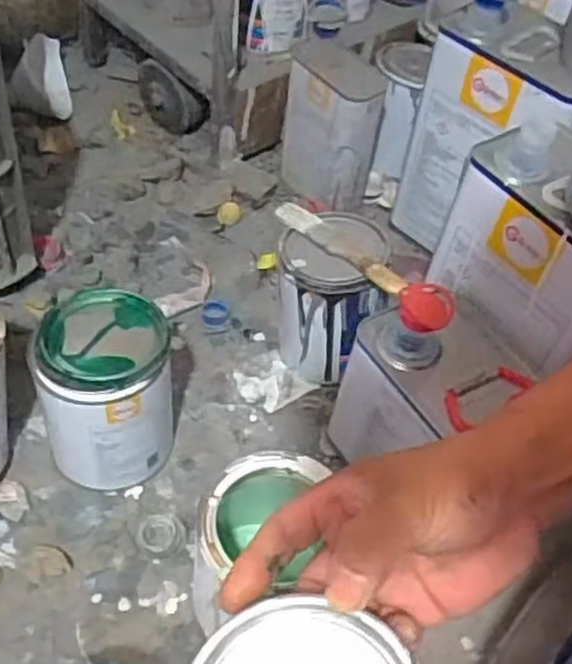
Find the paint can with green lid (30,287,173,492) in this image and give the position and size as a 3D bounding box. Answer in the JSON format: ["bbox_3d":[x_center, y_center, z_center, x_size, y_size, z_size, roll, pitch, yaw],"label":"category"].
[{"bbox_3d":[-0.146,0.050,0.629,0.102,0.139,0.102,3,50,-4],"label":"paint can with green lid"}]

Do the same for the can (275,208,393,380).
[{"bbox_3d":[0.039,-0.035,0.727,0.093,0.129,0.100,6,50,-1],"label":"can"}]

